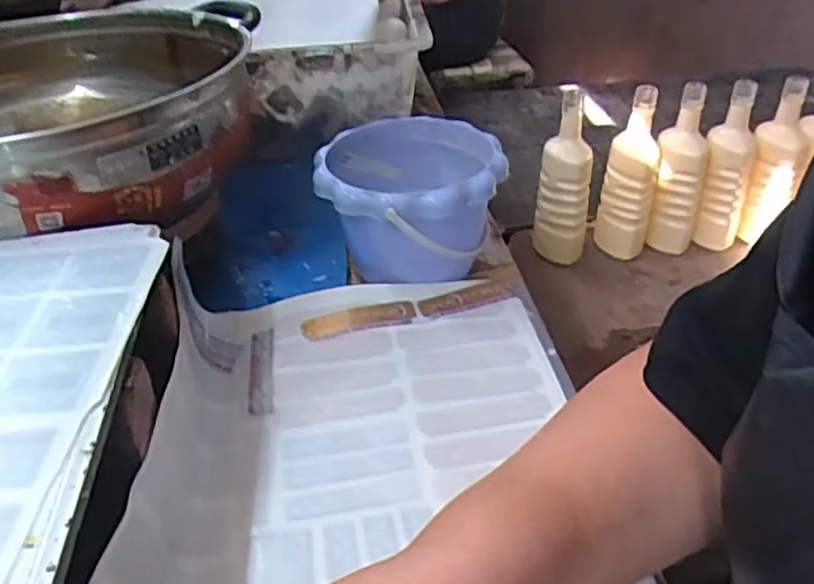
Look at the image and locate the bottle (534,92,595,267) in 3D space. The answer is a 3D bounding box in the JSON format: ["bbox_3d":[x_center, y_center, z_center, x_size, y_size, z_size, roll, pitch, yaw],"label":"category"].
[{"bbox_3d":[0.235,-0.164,1.077,0.081,0.258,0.065,9,36,13],"label":"bottle"}]

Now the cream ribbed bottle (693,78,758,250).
[{"bbox_3d":[0.493,-0.186,1.097,0.073,0.250,0.061,14,38,20],"label":"cream ribbed bottle"}]

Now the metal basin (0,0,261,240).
[{"bbox_3d":[-0.288,-0.154,0.564,0.324,0.070,0.337,-7,38,-1],"label":"metal basin"}]

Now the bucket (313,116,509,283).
[{"bbox_3d":[0.006,-0.069,0.603,0.144,0.107,0.140,-4,38,3],"label":"bucket"}]

